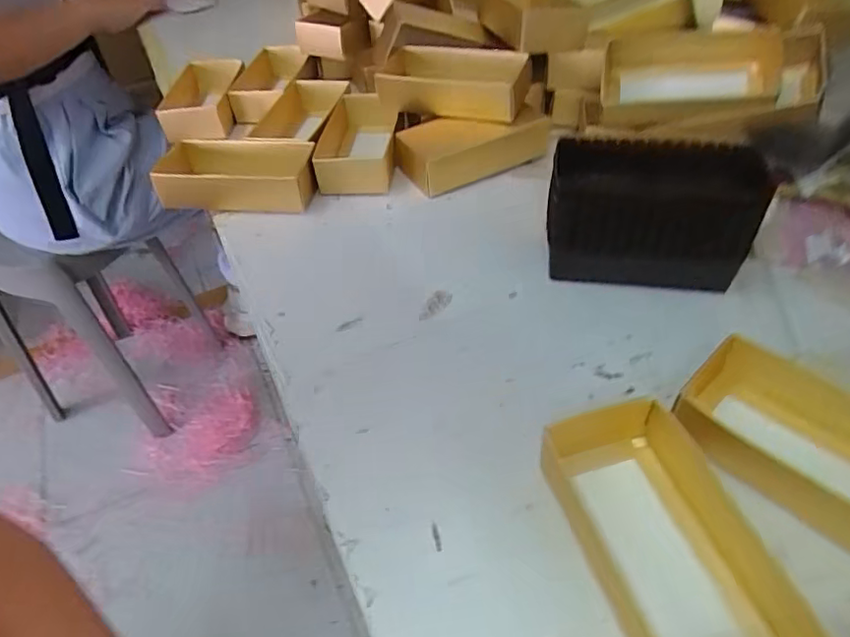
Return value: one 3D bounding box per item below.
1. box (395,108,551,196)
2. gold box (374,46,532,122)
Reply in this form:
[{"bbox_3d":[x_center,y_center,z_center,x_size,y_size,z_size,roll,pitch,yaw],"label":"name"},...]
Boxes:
[{"bbox_3d":[0.037,-0.142,0.464,0.111,0.035,0.059,-22,47,-17],"label":"box"},{"bbox_3d":[0.023,-0.195,0.481,0.126,0.036,0.066,17,49,21],"label":"gold box"}]

